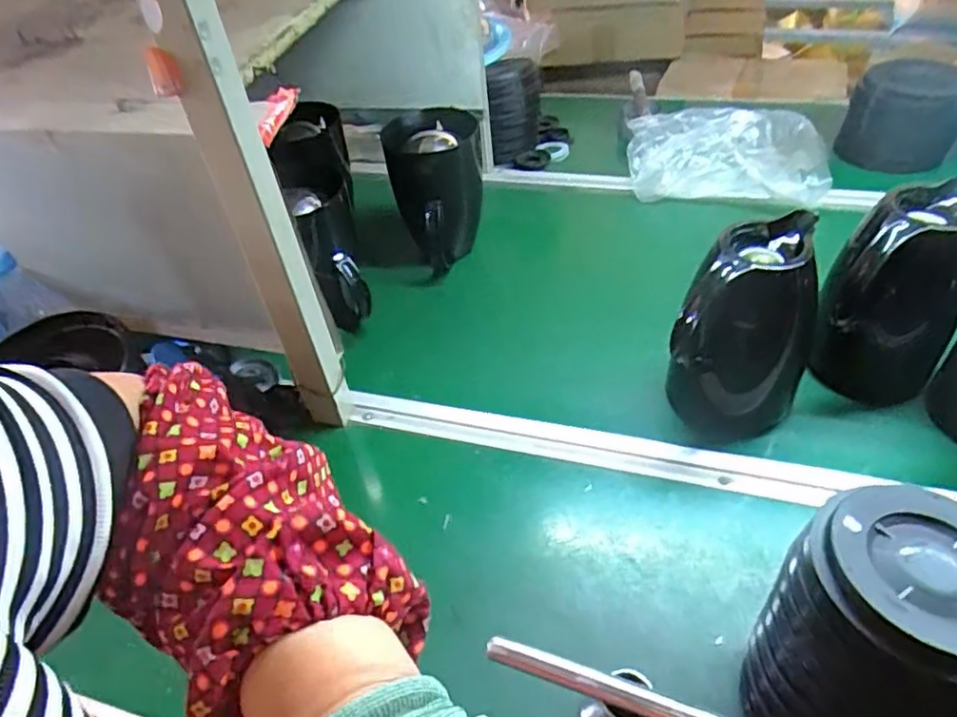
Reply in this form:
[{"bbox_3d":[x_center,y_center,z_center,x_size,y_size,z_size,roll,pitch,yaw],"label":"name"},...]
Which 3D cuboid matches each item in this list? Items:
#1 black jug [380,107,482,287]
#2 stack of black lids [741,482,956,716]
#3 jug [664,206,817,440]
[{"bbox_3d":[-0.059,-0.233,0.887,0.117,0.169,0.149,-13,42,-7],"label":"black jug"},{"bbox_3d":[0.256,0.187,0.410,0.127,0.181,0.115,-33,48,-26],"label":"stack of black lids"},{"bbox_3d":[0.260,-0.009,0.628,0.123,0.225,0.130,14,46,21],"label":"jug"}]

